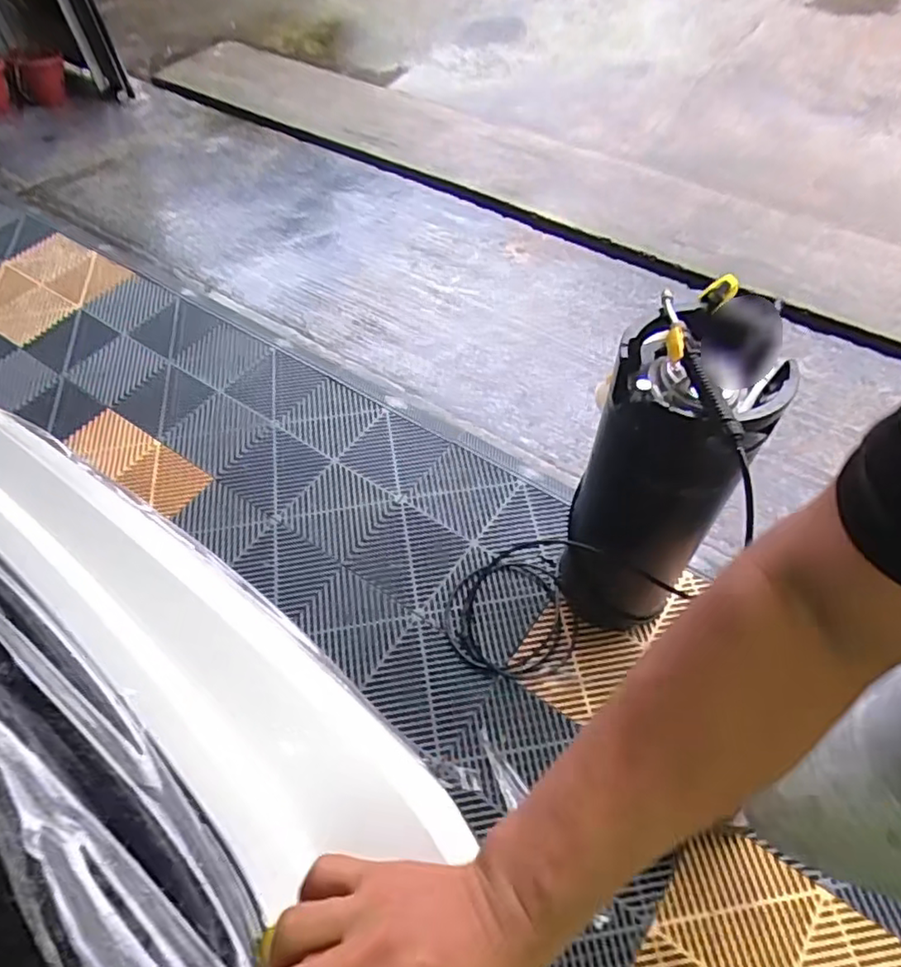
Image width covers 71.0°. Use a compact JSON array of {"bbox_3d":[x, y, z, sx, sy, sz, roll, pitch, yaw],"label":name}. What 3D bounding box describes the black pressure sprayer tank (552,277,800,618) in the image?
[{"bbox_3d":[0.307,0.020,0.962,0.186,0.576,0.197,32,63,22],"label":"black pressure sprayer tank"}]

